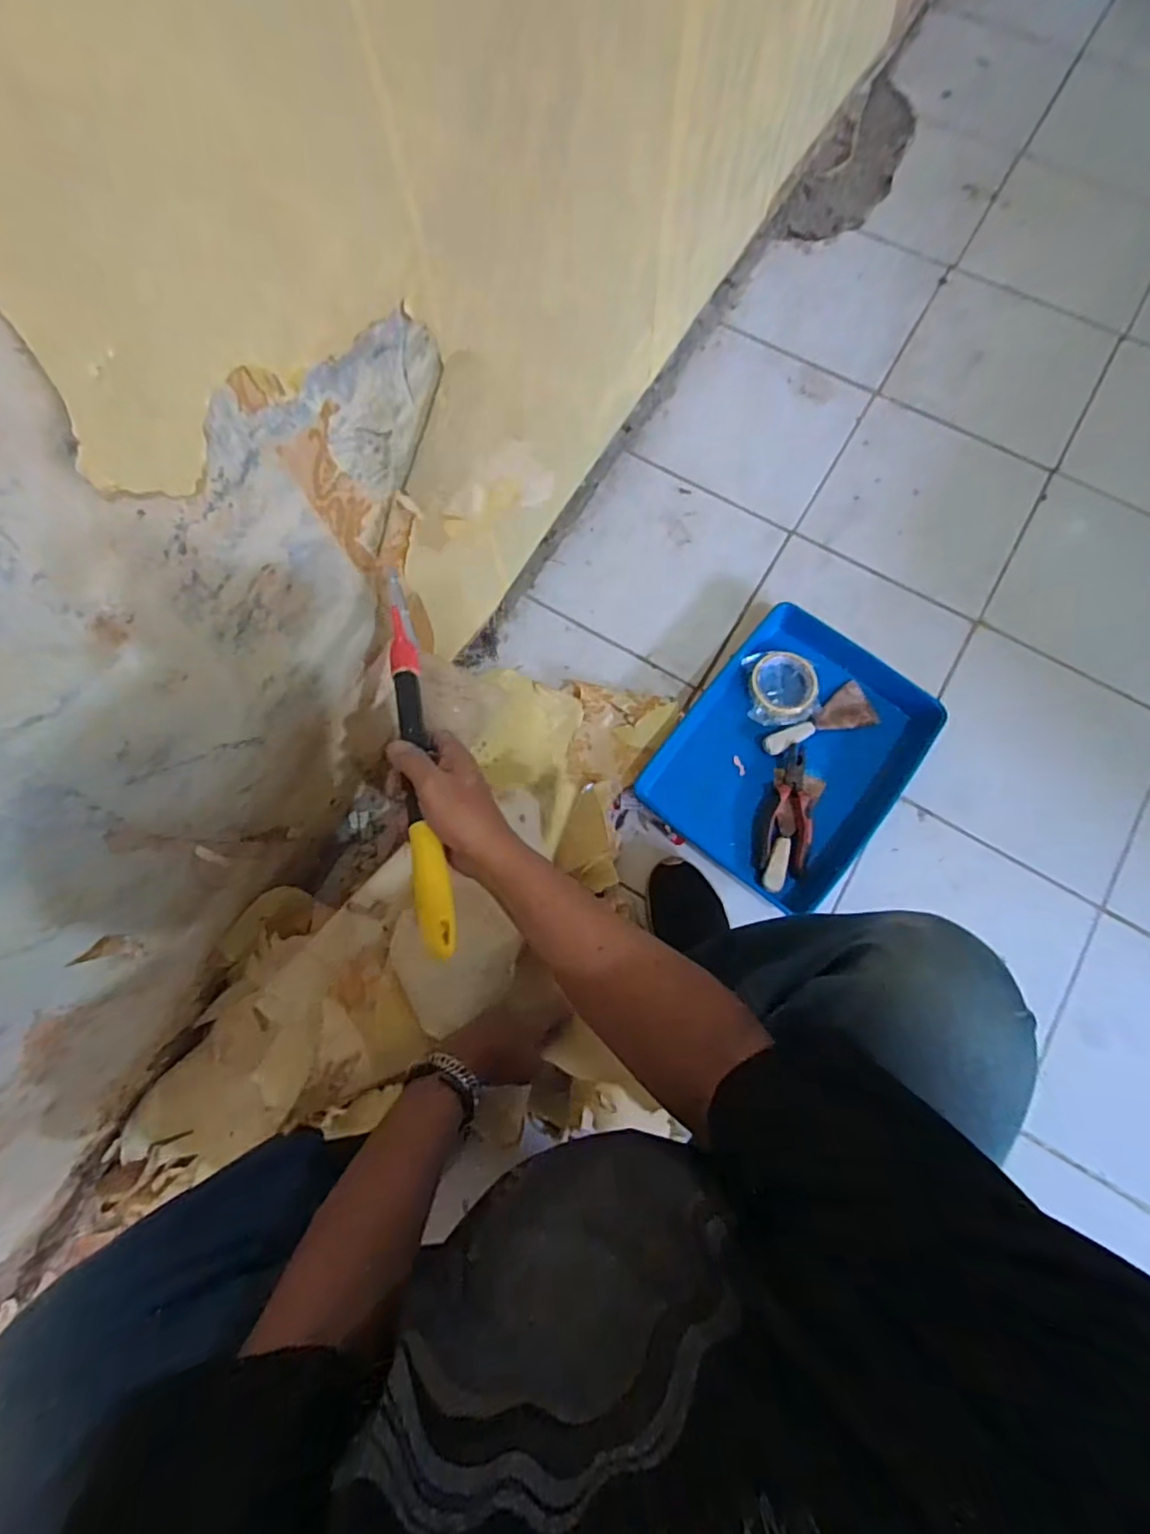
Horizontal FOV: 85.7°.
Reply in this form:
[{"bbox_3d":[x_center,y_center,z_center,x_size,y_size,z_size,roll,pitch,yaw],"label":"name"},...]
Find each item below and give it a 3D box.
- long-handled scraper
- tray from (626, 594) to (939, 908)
[{"bbox_3d":[-0.132,-0.014,0.523,0.027,0.060,0.347,-13,60,-2],"label":"long-handled scraper"},{"bbox_3d":[0.295,-0.022,0.855,0.292,0.060,0.361,37,80,9],"label":"tray"}]

